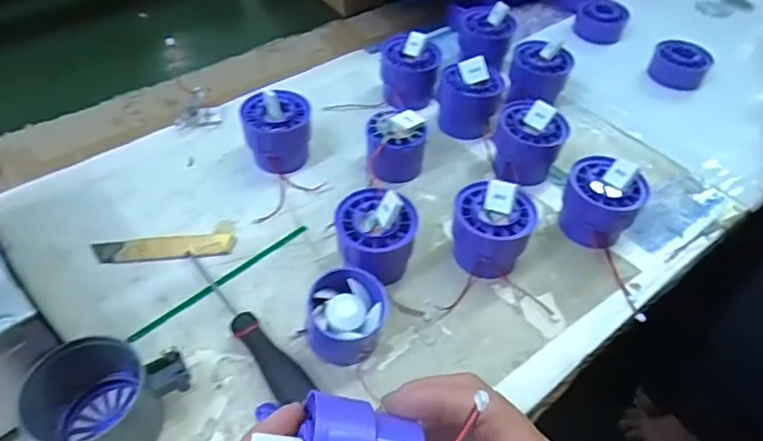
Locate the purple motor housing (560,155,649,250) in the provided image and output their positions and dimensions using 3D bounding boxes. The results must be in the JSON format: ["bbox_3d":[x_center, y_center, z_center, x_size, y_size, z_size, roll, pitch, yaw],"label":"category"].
[{"bbox_3d":[0.158,-0.011,0.412,0.048,0.051,0.052,1,48,-1],"label":"purple motor housing"}]

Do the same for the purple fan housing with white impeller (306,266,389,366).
[{"bbox_3d":[-0.022,0.061,0.354,0.048,0.037,0.051,1,48,-1],"label":"purple fan housing with white impeller"}]

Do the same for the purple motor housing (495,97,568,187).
[{"bbox_3d":[0.119,-0.062,0.453,0.054,0.056,0.051,18,50,13],"label":"purple motor housing"}]

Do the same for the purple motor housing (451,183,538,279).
[{"bbox_3d":[0.075,0.010,0.392,0.054,0.051,0.053,22,51,17],"label":"purple motor housing"}]

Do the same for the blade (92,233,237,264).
[{"bbox_3d":[-0.158,0.020,0.403,0.098,0.004,0.020,-3,48,-5],"label":"blade"}]

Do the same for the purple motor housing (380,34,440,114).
[{"bbox_3d":[0.026,-0.137,0.516,0.055,0.053,0.053,3,48,0],"label":"purple motor housing"}]

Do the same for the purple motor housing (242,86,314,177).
[{"bbox_3d":[-0.085,-0.072,0.456,0.055,0.054,0.051,-4,48,-6],"label":"purple motor housing"}]

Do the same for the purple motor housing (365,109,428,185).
[{"bbox_3d":[0.011,-0.057,0.452,0.049,0.046,0.053,7,48,4],"label":"purple motor housing"}]

